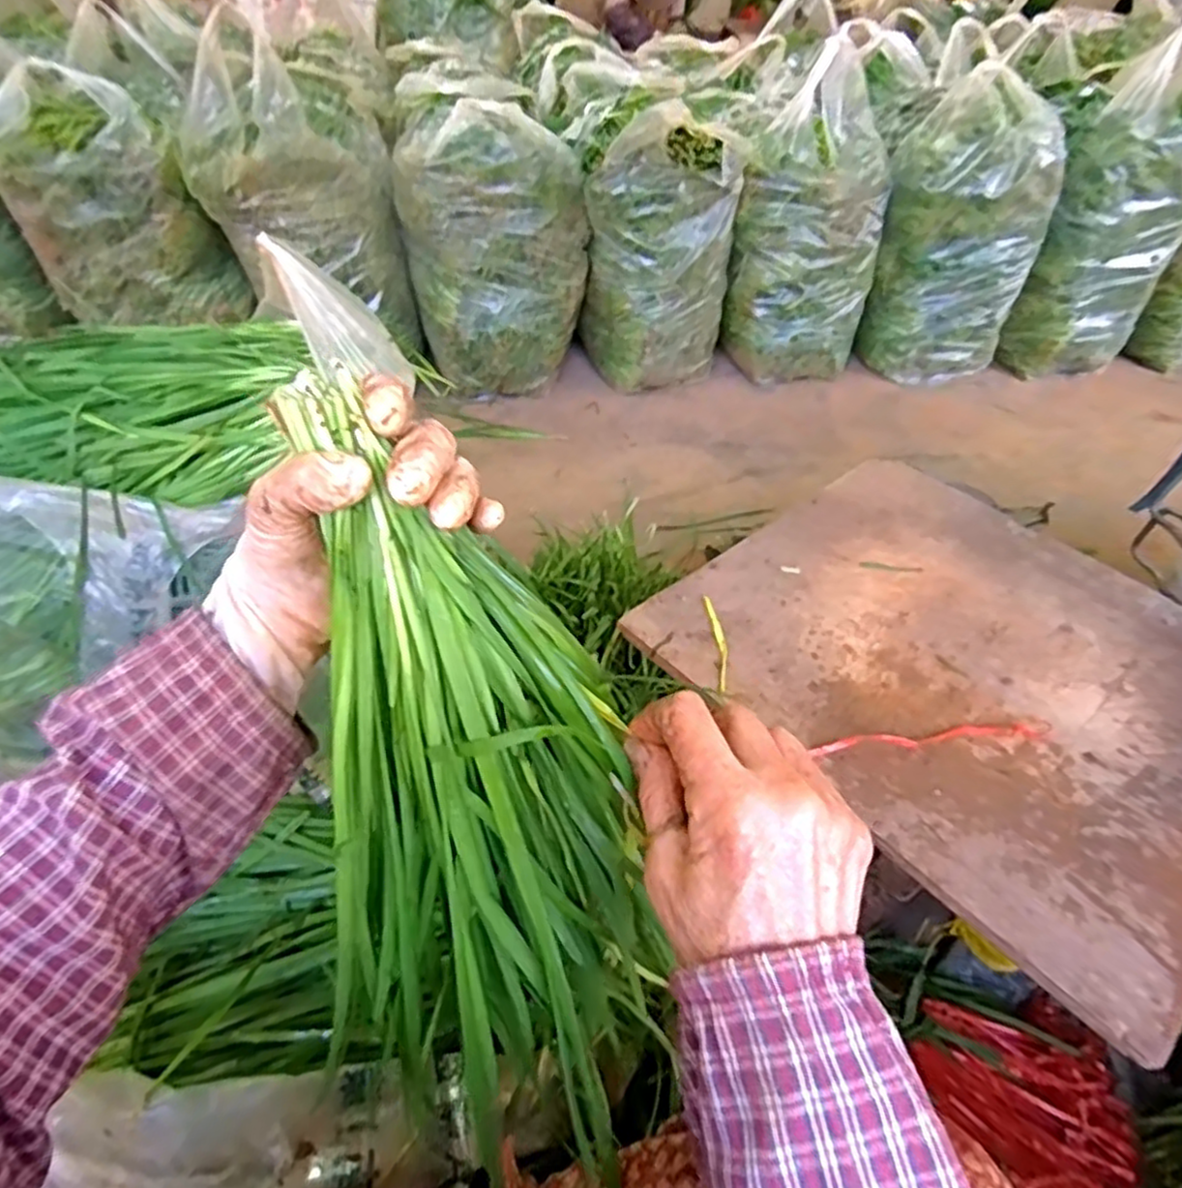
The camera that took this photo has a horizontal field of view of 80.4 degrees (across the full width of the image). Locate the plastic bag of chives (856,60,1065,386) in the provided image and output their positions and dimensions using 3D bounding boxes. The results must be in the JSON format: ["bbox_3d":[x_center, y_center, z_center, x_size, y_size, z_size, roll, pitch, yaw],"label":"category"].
[{"bbox_3d":[0.805,-0.771,1.543,0.320,0.533,0.271,23,49,17],"label":"plastic bag of chives"}]

